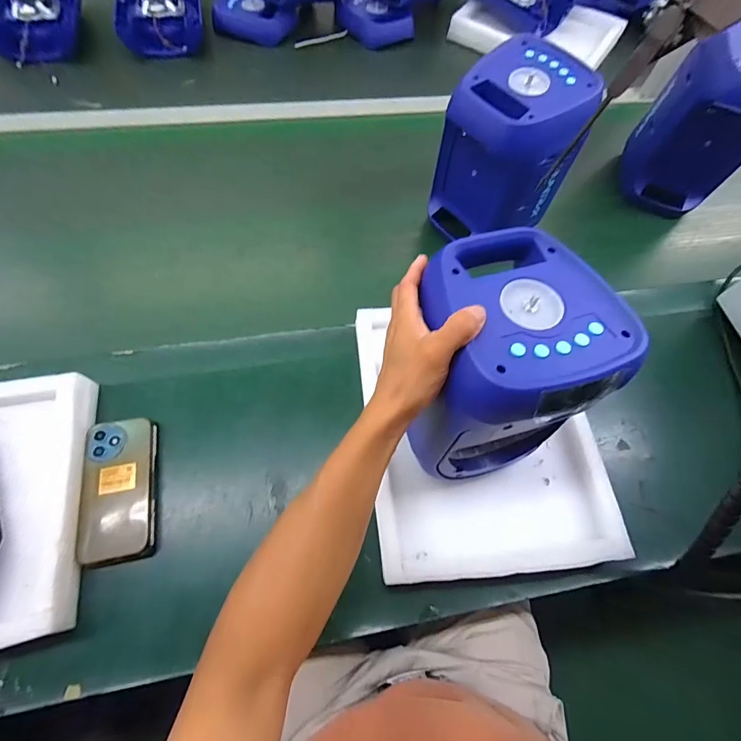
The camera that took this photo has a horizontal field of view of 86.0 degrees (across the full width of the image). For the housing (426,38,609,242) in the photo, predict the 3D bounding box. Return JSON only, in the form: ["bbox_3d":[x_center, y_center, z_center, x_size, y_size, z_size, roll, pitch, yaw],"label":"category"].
[{"bbox_3d":[0.202,-0.323,0.603,0.150,0.216,0.165,-37,74,-19],"label":"housing"}]

